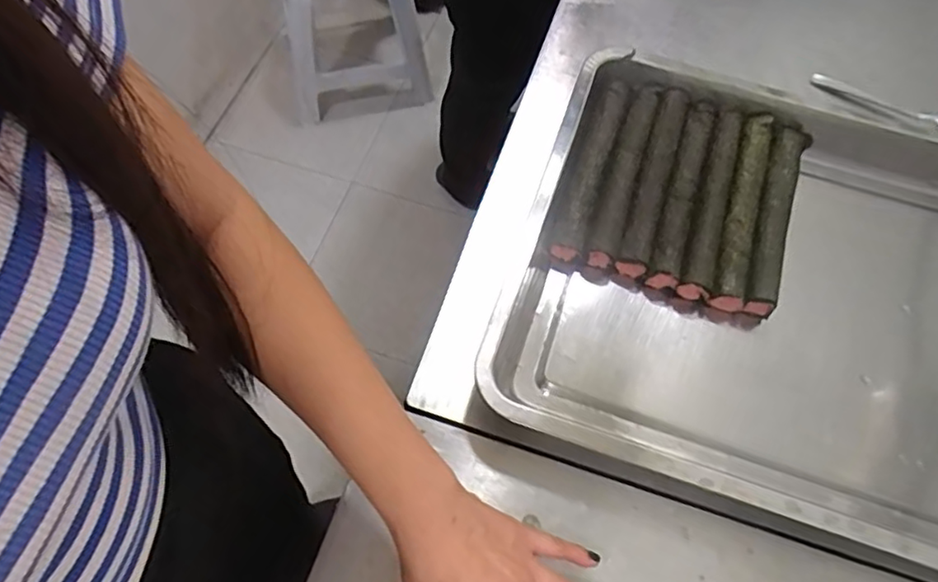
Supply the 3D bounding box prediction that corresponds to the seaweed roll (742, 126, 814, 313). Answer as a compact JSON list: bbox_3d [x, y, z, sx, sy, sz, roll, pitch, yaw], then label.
[{"bbox_3d":[0.271,-0.063,0.562,0.028,0.040,0.187,18,66,7],"label":"seaweed roll"}]

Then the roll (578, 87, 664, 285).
[{"bbox_3d":[0.138,-0.103,0.572,0.031,0.039,0.197,17,66,7],"label":"roll"}]

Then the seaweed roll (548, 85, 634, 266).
[{"bbox_3d":[0.114,-0.116,0.579,0.028,0.031,0.193,18,66,7],"label":"seaweed roll"}]

